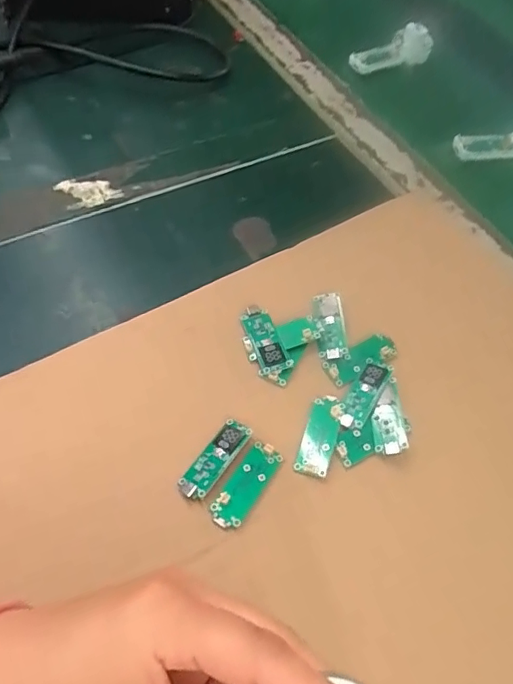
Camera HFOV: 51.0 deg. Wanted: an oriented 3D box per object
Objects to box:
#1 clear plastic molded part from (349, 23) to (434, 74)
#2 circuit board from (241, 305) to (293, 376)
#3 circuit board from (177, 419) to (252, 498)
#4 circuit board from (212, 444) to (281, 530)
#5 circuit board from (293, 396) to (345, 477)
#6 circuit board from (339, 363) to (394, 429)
[{"bbox_3d":[0.138,-0.298,0.547,0.097,0.027,0.023,-24,62,-18],"label":"clear plastic molded part"},{"bbox_3d":[0.005,-0.001,0.346,0.019,0.008,0.048,-14,59,-13],"label":"circuit board"},{"bbox_3d":[-0.023,0.066,0.302,0.017,0.005,0.049,32,61,16],"label":"circuit board"},{"bbox_3d":[-0.006,0.078,0.296,0.016,0.006,0.050,30,60,14],"label":"circuit board"},{"bbox_3d":[0.038,0.054,0.315,0.020,0.006,0.049,18,58,8],"label":"circuit board"},{"bbox_3d":[0.066,0.032,0.329,0.017,0.007,0.049,29,60,14],"label":"circuit board"}]

